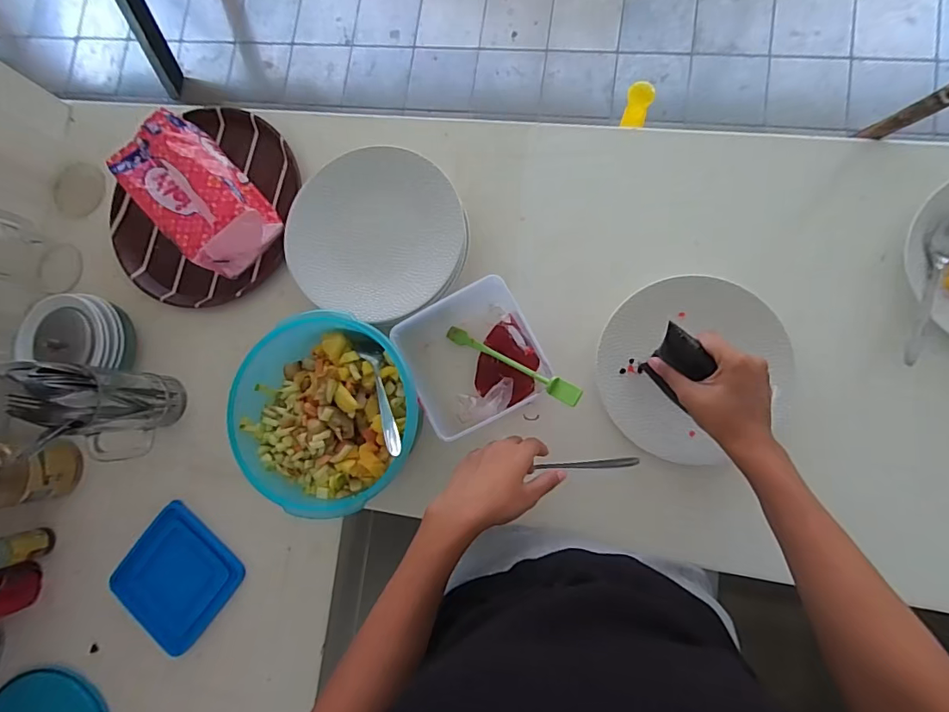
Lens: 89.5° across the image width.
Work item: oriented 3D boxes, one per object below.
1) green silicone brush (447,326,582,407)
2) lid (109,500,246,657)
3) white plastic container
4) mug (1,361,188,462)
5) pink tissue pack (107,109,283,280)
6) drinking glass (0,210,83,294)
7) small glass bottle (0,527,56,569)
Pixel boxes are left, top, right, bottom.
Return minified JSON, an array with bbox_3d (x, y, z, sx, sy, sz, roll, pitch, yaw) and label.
[{"bbox_3d":[0.033,0.004,0.522,0.198,0.021,0.018,29,89,46],"label":"green silicone brush"},{"bbox_3d":[-0.373,0.276,0.597,0.133,0.016,0.137,38,92,6],"label":"lid"},{"bbox_3d":[-0.007,0.005,0.544,0.145,0.089,0.142,-27,81,5],"label":"white plastic container"},{"bbox_3d":[-0.433,0.066,0.554,0.073,0.166,0.103,1,85,8],"label":"mug"},{"bbox_3d":[-0.348,-0.202,0.612,0.189,0.081,0.116,44,92,10],"label":"pink tissue pack"},{"bbox_3d":[-0.616,-0.143,0.632,0.076,0.154,0.087,17,87,10],"label":"drinking glass"},{"bbox_3d":[-0.569,0.240,0.599,0.033,0.093,0.035,-19,82,6],"label":"small glass bottle"}]

